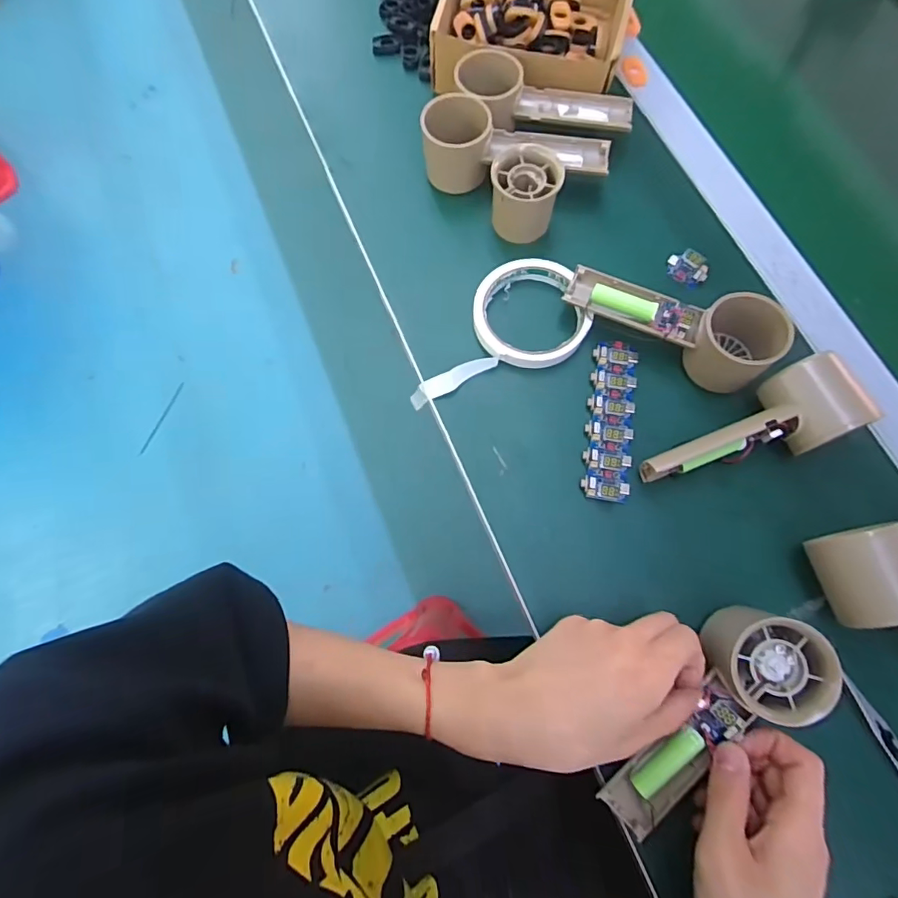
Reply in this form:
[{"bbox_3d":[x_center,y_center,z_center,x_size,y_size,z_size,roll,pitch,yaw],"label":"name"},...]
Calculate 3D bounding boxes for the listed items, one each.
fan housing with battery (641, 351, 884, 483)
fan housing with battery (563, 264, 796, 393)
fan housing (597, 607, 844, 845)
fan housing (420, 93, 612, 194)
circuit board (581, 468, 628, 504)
[{"bbox_3d":[0.217,-0.013,0.364,0.156,0.059,0.059,-22,75,-7],"label":"fan housing with battery"},{"bbox_3d":[0.172,-0.106,0.390,0.159,0.056,0.056,31,76,8],"label":"fan housing with battery"},{"bbox_3d":[0.157,0.165,0.303,0.056,0.056,0.157,39,96,10],"label":"fan housing"},{"bbox_3d":[0.057,-0.257,0.438,0.158,0.058,0.044,8,73,2],"label":"fan housing"},{"bbox_3d":[0.115,0.026,0.368,0.033,0.010,0.023,11,74,3],"label":"circuit board"}]

